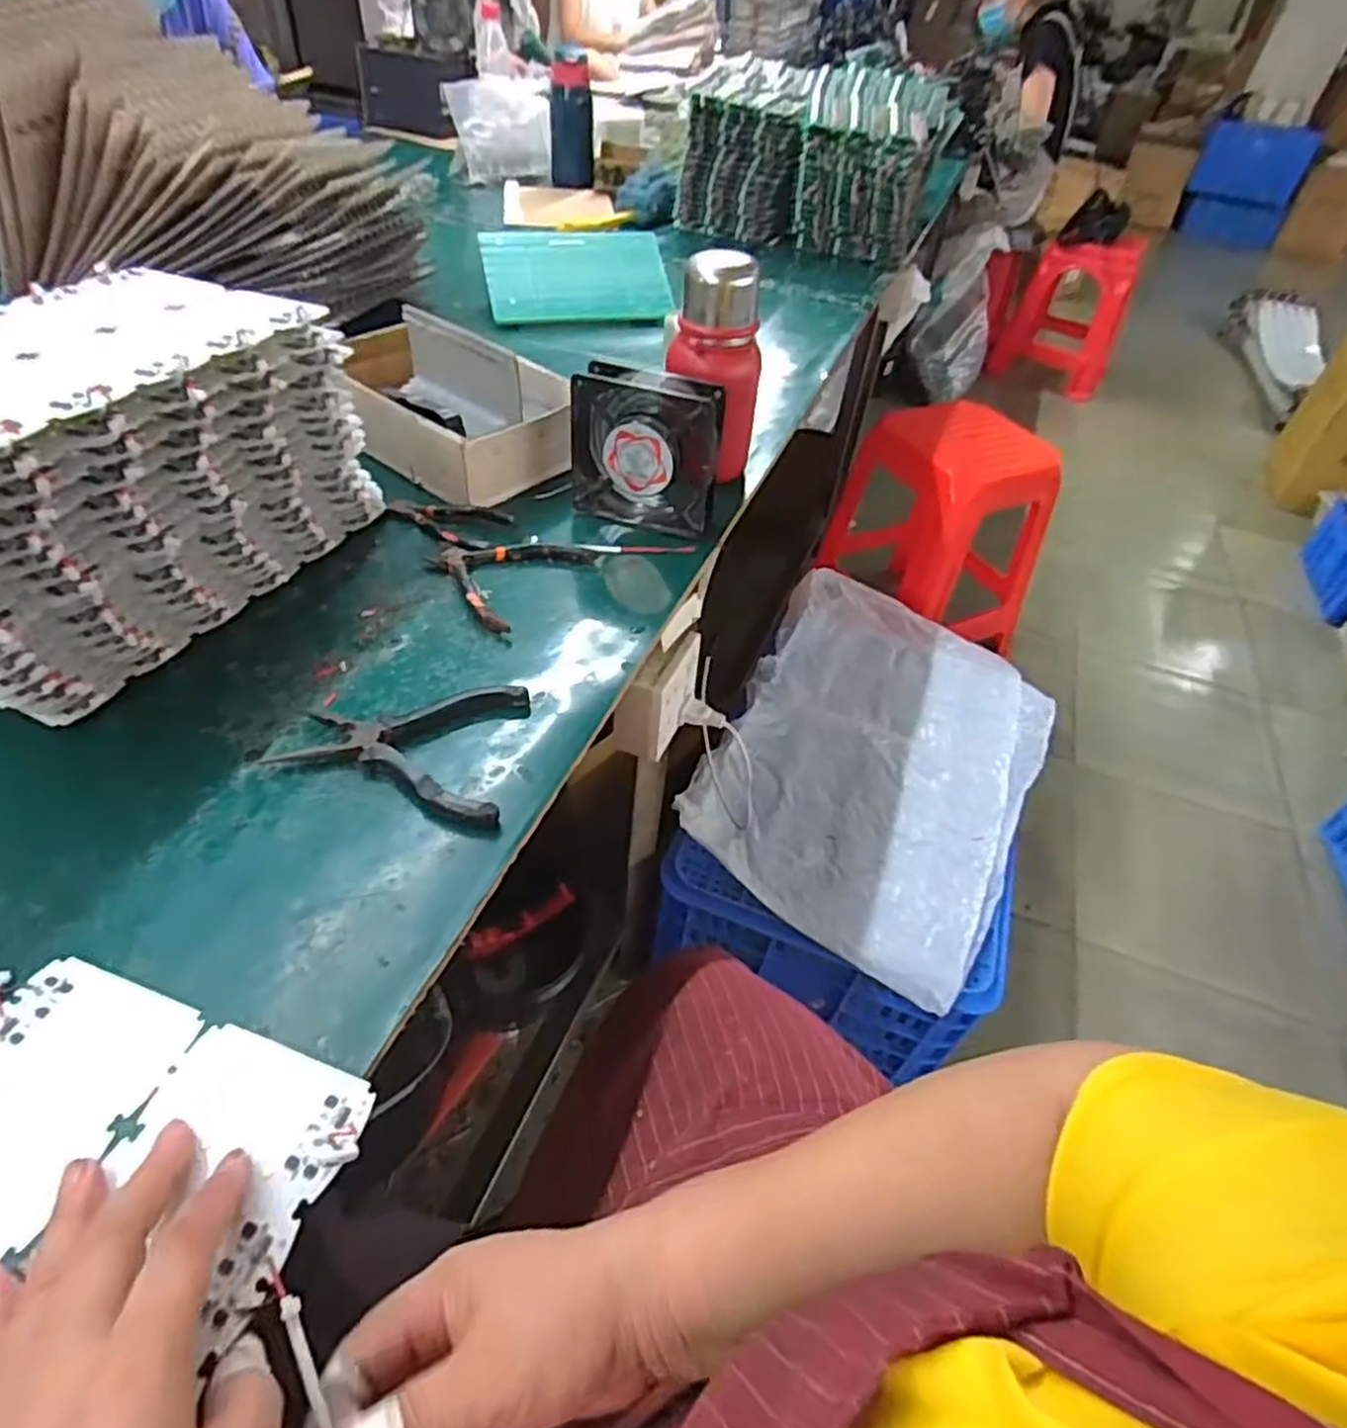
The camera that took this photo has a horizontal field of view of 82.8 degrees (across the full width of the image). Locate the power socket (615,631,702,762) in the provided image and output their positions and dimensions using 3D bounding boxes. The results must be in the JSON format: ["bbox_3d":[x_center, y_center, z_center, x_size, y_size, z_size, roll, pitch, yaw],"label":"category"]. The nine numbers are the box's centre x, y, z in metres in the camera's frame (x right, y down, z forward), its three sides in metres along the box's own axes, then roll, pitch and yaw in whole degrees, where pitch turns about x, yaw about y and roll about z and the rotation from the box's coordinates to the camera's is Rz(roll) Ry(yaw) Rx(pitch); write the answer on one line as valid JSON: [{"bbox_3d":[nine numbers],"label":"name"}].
[{"bbox_3d":[-0.013,-0.019,0.655,0.044,0.085,0.090,22,47,14],"label":"power socket"}]

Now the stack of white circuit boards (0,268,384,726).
[{"bbox_3d":[-0.367,-0.148,0.495,0.171,0.175,0.304,22,49,15],"label":"stack of white circuit boards"}]

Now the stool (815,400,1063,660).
[{"bbox_3d":[0.568,-0.393,1.646,0.352,0.470,0.375,-20,52,-25],"label":"stool"}]

